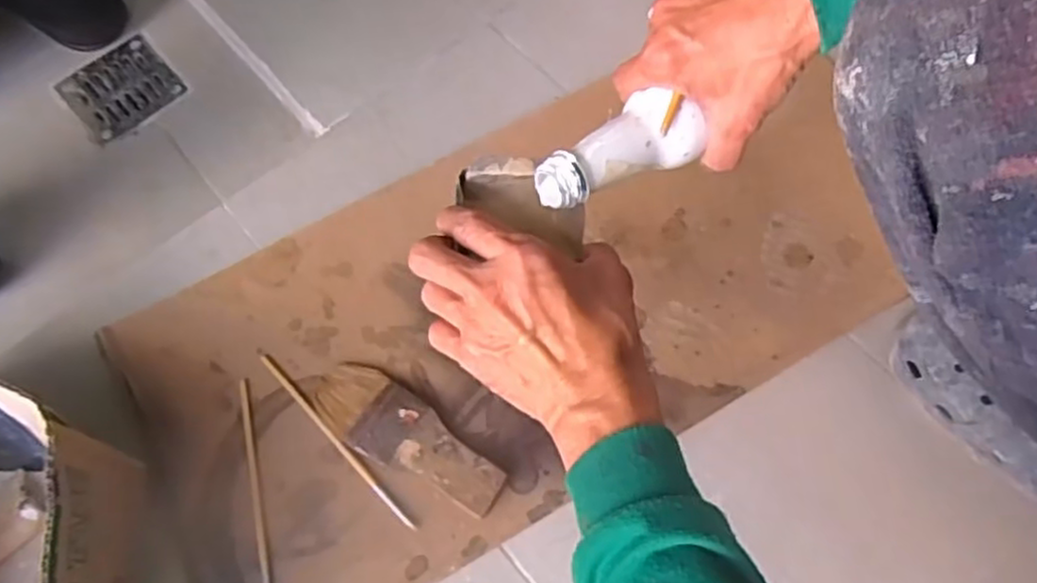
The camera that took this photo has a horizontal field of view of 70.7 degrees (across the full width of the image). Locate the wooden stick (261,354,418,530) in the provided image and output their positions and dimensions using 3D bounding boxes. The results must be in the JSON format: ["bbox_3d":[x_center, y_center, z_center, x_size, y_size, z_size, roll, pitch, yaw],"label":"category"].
[{"bbox_3d":[-0.134,0.105,0.527,0.007,0.011,0.174,-42,71,-14],"label":"wooden stick"}]

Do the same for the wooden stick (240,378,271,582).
[{"bbox_3d":[-0.186,0.144,0.518,0.008,0.004,0.173,-14,67,-3],"label":"wooden stick"}]

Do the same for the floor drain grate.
[{"bbox_3d":[-0.397,-0.203,0.731,0.096,0.007,0.097,-40,71,-15],"label":"floor drain grate"}]

